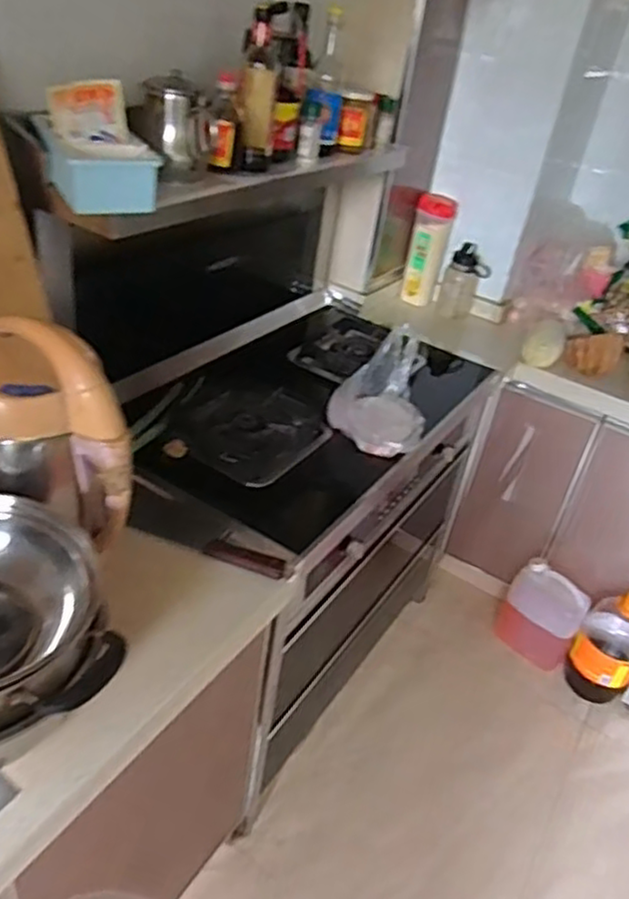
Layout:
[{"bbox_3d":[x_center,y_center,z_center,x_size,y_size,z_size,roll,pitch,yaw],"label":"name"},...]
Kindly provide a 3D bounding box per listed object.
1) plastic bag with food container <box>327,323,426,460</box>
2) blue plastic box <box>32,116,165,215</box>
[{"bbox_3d":[0.139,-0.102,1.274,0.151,0.154,0.183,-20,45,-34],"label":"plastic bag with food container"},{"bbox_3d":[-0.294,-0.381,0.943,0.119,0.070,0.162,-15,42,-30],"label":"blue plastic box"}]

